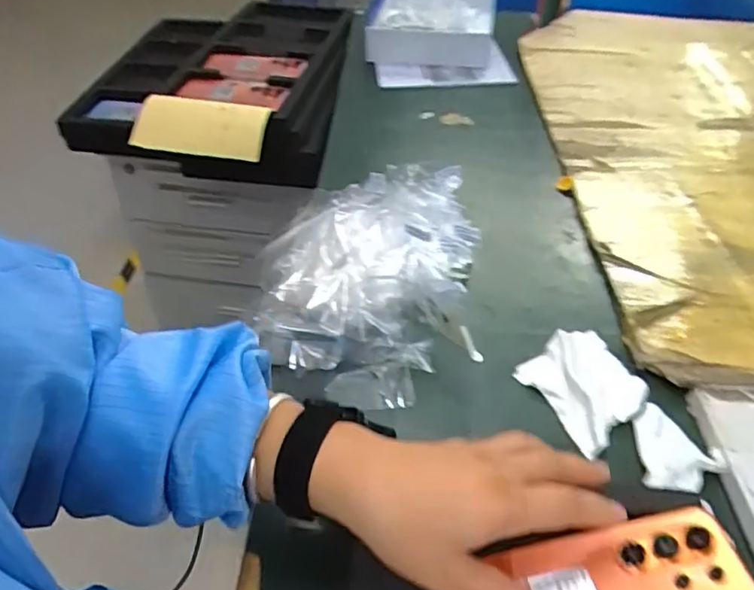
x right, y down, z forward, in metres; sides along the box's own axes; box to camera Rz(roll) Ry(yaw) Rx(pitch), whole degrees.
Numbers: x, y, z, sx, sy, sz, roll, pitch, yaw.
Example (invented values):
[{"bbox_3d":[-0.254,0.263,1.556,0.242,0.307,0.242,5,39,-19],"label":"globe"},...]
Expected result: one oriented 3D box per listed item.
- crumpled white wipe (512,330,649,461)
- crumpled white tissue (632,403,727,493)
[{"bbox_3d":[0.176,0.071,0.489,0.085,0.017,0.097,-22,46,-19],"label":"crumpled white wipe"},{"bbox_3d":[0.226,0.116,0.439,0.057,0.021,0.085,8,44,13],"label":"crumpled white tissue"}]

